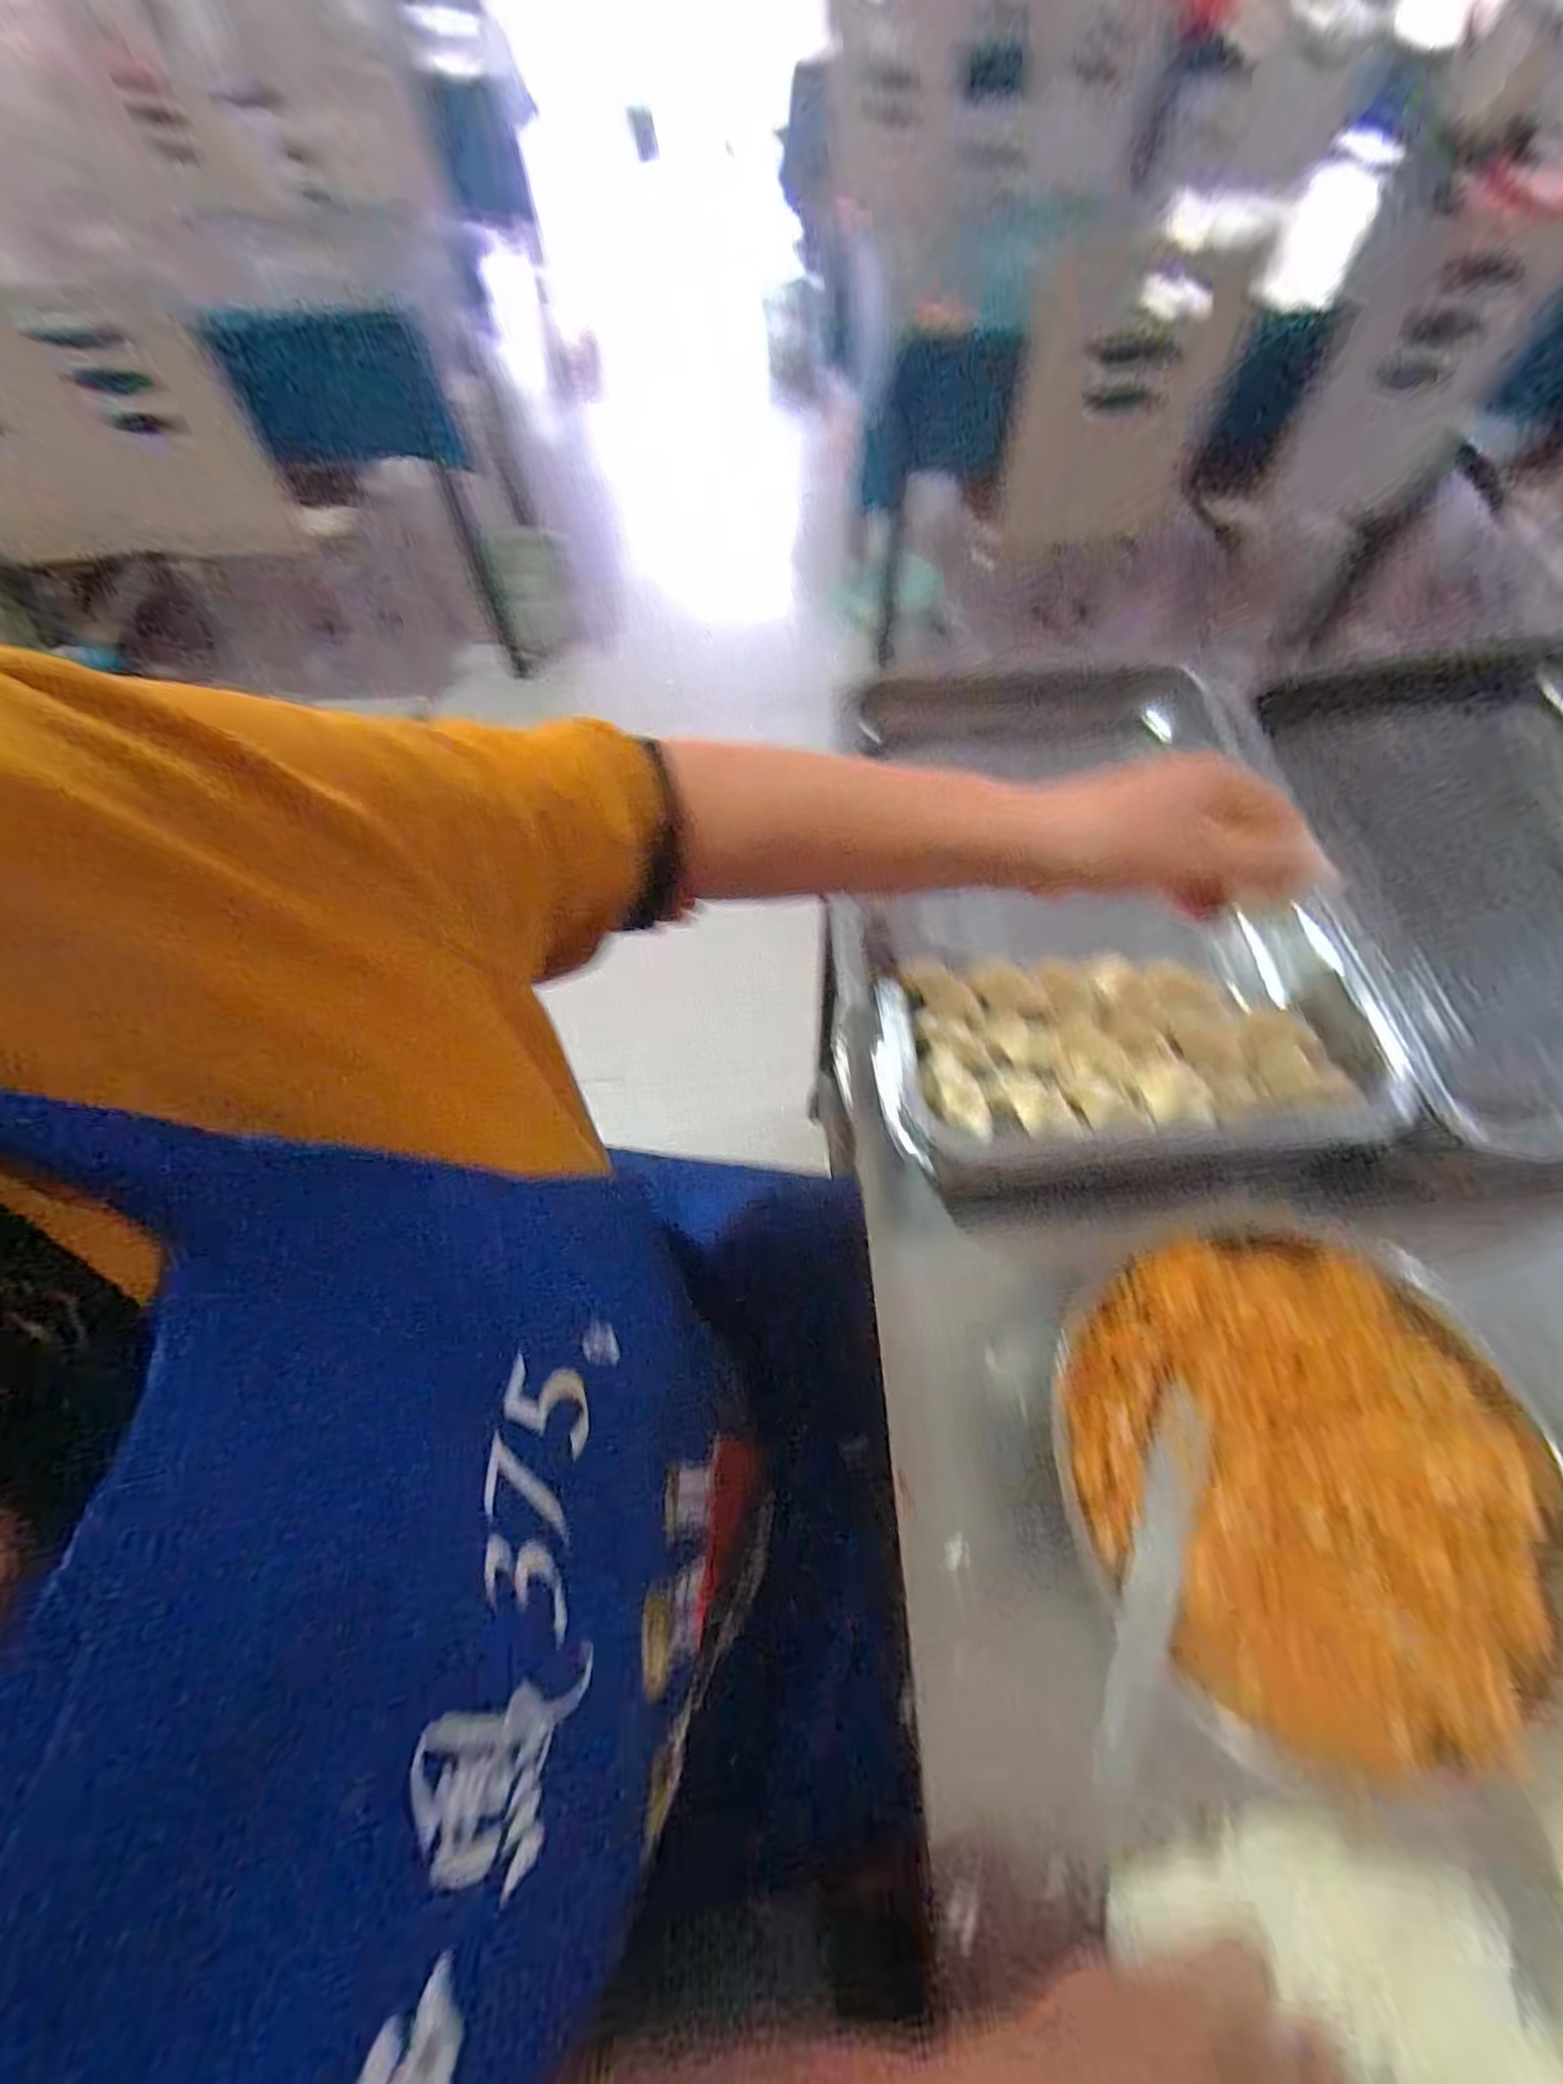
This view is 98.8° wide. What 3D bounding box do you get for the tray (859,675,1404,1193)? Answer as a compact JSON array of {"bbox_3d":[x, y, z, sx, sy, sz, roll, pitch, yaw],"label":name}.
[{"bbox_3d":[0.192,-0.101,0.450,0.270,0.047,0.373,-4,64,1],"label":"tray"}]

